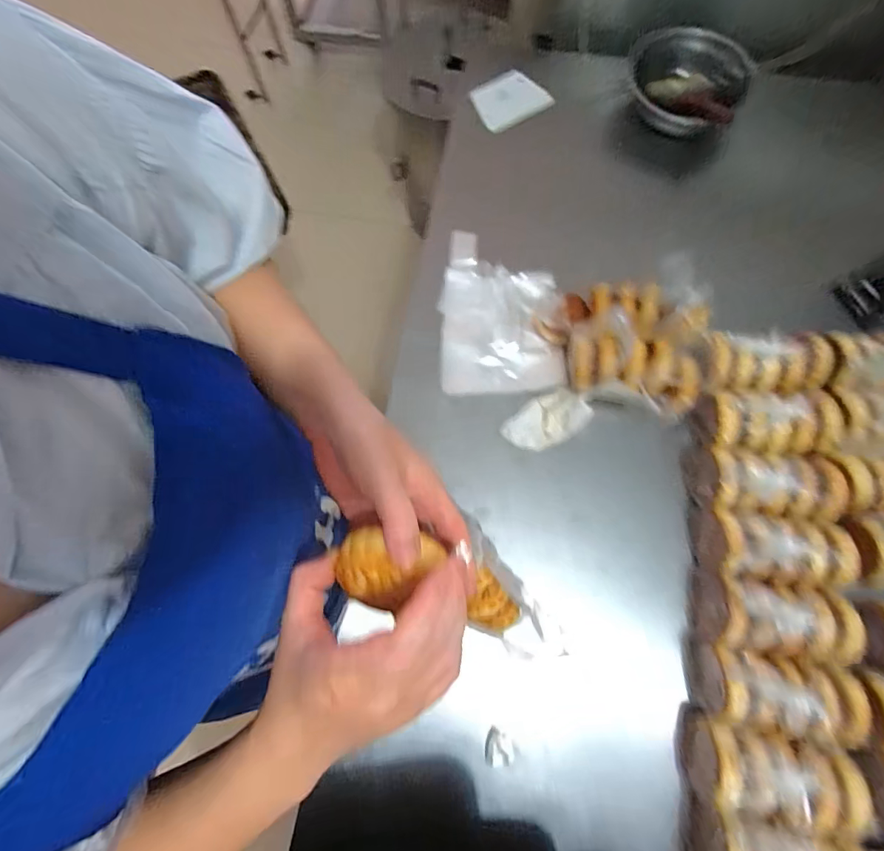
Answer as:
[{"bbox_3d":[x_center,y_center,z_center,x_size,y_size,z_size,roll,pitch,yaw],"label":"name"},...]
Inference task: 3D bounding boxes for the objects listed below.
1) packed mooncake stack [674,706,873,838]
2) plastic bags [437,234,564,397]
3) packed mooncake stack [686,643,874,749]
[{"bbox_3d":[0.352,0.374,0.469,0.155,0.080,0.088,11,74,4],"label":"packed mooncake stack"},{"bbox_3d":[0.089,-0.177,0.666,0.176,0.026,0.262,0,73,1],"label":"plastic bags"},{"bbox_3d":[0.367,0.295,0.484,0.152,0.077,0.086,8,73,3],"label":"packed mooncake stack"}]

